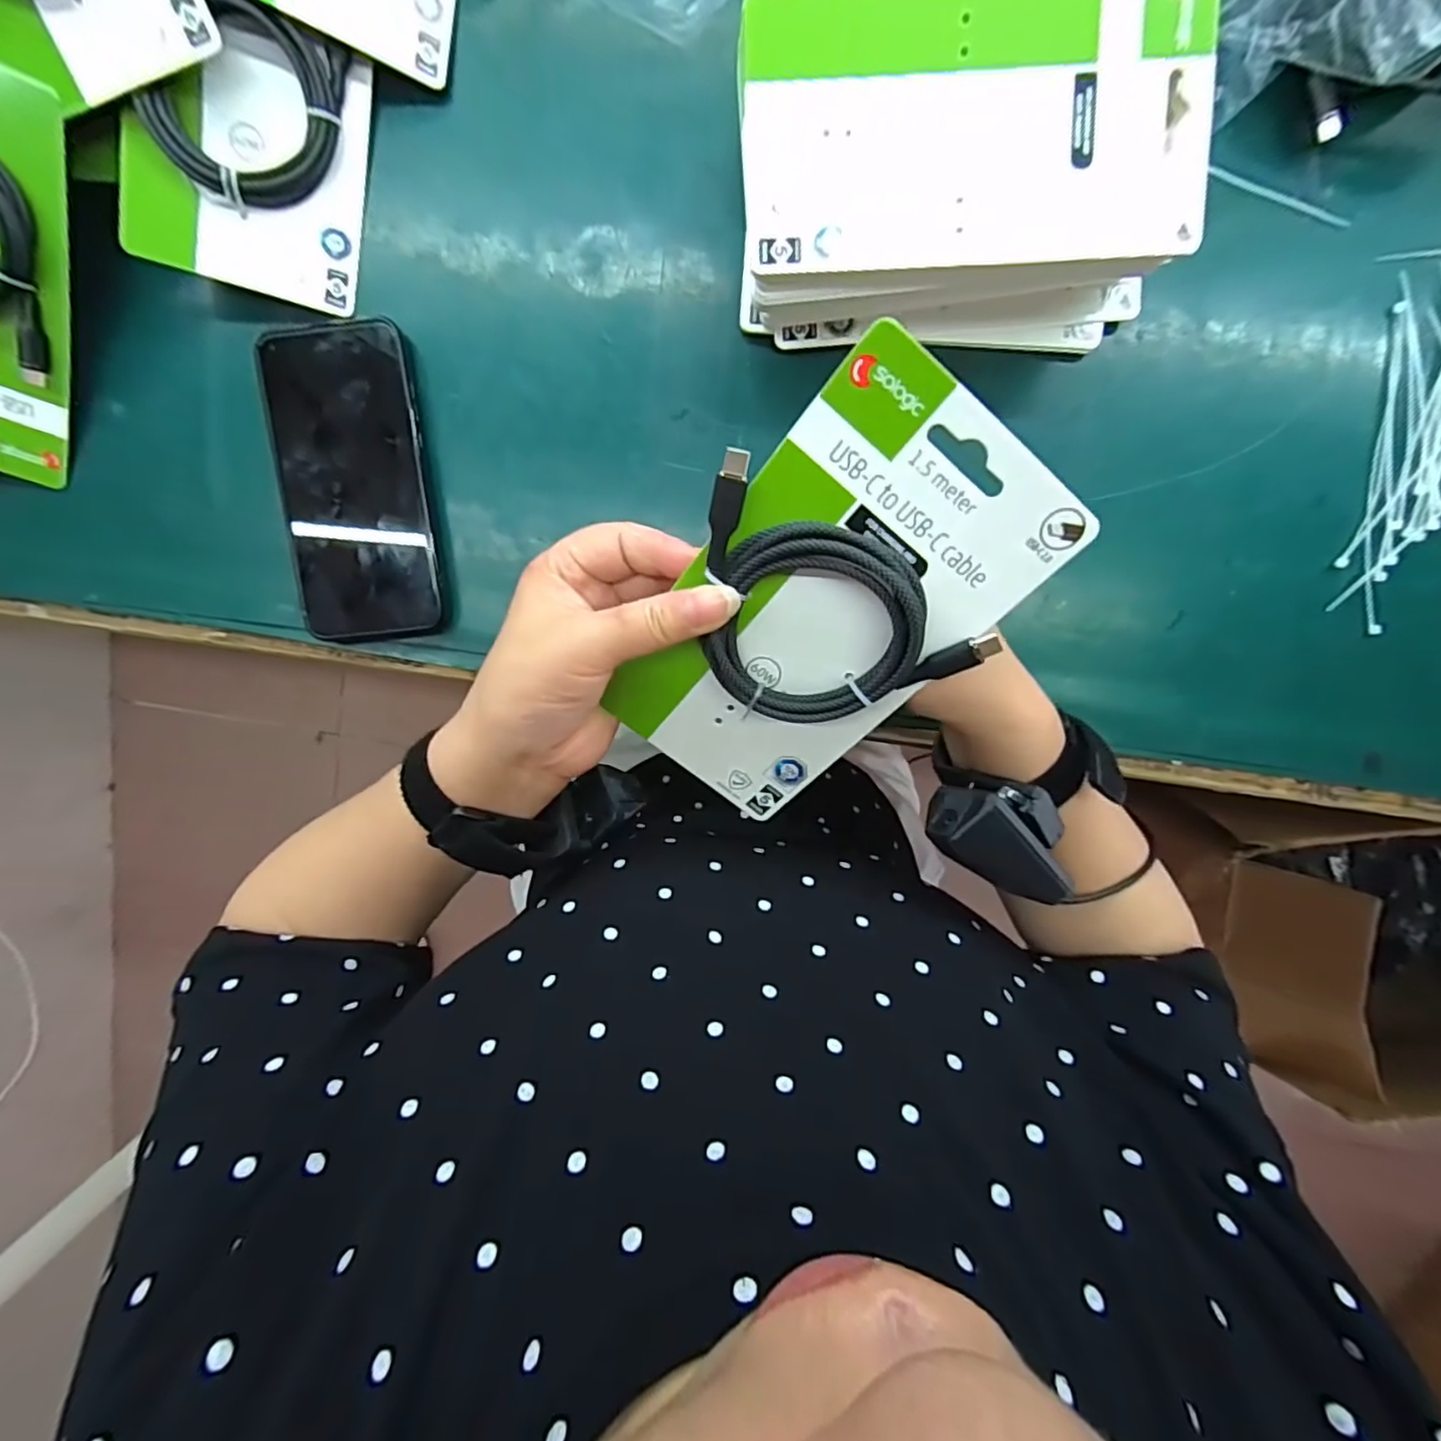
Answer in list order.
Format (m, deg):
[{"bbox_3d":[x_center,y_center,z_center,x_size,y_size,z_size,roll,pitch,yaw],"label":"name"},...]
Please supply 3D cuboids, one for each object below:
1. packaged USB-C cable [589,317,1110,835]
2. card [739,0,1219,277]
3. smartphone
[{"bbox_3d":[0.031,-0.036,0.230,0.105,0.016,0.176,37,121,-16],"label":"packaged USB-C cable"},{"bbox_3d":[0.100,-0.233,0.243,0.181,0.008,0.103,-1,100,3],"label":"card"},{"bbox_3d":[-0.194,-0.125,0.321,0.075,0.013,0.155,-4,99,3],"label":"smartphone"}]

